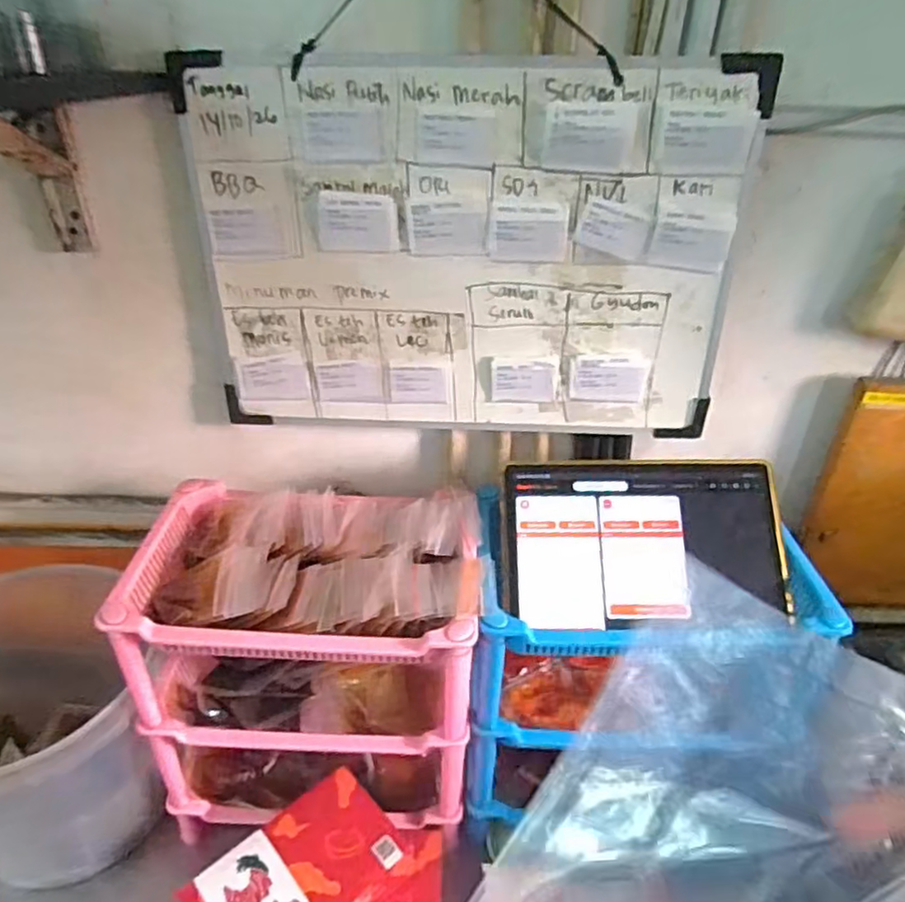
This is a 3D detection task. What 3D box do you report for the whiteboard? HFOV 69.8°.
[{"bbox_3d":[0.014,-0.169,0.590,0.468,0.316,0.029,2,31,-1],"label":"whiteboard"}]

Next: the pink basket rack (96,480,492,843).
[{"bbox_3d":[-0.133,0.219,0.663,0.308,0.317,0.188,2,31,-1],"label":"pink basket rack"}]

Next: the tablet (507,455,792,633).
[{"bbox_3d":[0.177,0.083,0.597,0.248,0.009,0.152,-1,75,0],"label":"tablet"}]

